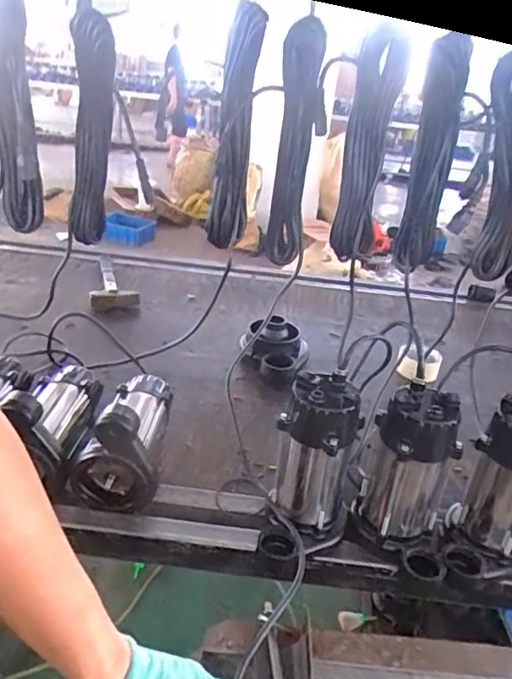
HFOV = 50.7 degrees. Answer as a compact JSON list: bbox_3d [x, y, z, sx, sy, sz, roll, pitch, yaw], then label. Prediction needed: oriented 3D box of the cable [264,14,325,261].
[{"bbox_3d":[0.057,-0.264,0.829,0.059,0.402,0.077,5,50,-2],"label":"cable"}]

